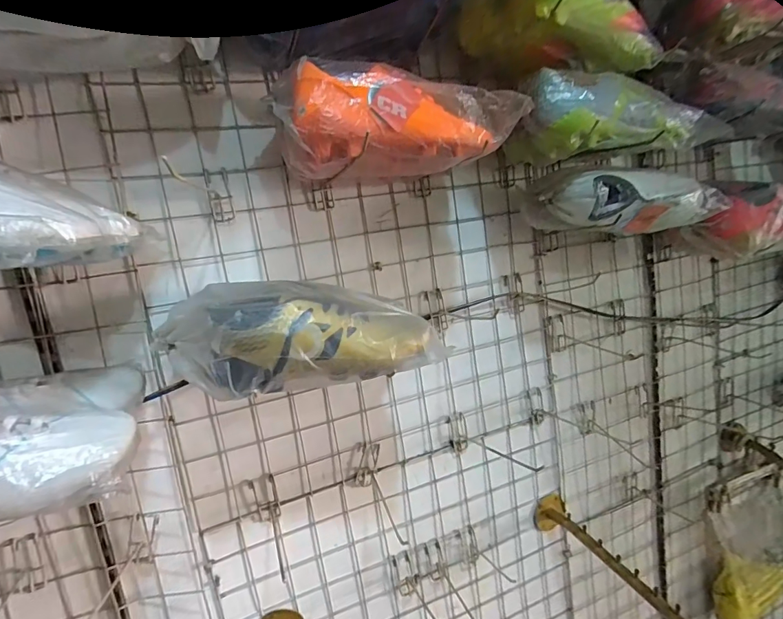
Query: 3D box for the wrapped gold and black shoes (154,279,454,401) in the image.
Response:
[{"bbox_3d":[-0.097,0.020,0.474,0.273,0.106,0.112,-10,9,-13],"label":"wrapped gold and black shoes"}]

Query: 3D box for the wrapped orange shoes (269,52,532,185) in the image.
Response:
[{"bbox_3d":[0.001,-0.211,0.491,0.247,0.109,0.141,-9,9,-11],"label":"wrapped orange shoes"}]

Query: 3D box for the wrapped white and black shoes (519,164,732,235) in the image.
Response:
[{"bbox_3d":[0.332,-0.159,0.619,0.235,0.084,0.138,-12,10,-23],"label":"wrapped white and black shoes"}]

